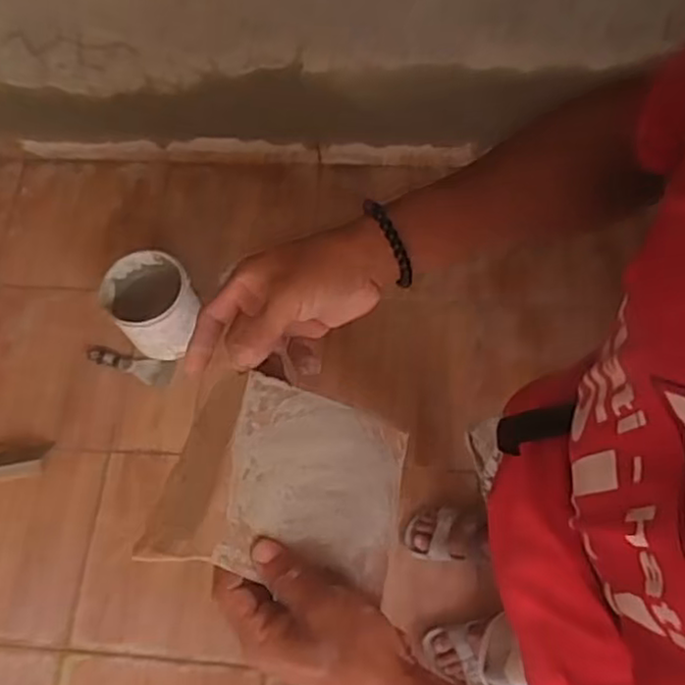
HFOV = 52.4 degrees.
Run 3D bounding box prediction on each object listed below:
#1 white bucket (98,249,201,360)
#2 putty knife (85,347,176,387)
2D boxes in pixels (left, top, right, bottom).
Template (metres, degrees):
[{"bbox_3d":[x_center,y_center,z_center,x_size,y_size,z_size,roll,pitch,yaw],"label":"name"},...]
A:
[{"bbox_3d":[-0.418,-0.070,1.561,0.179,0.189,0.195,-2,64,4],"label":"white bucket"},{"bbox_3d":[-0.488,0.049,1.600,0.220,0.034,0.058,14,66,11],"label":"putty knife"}]

